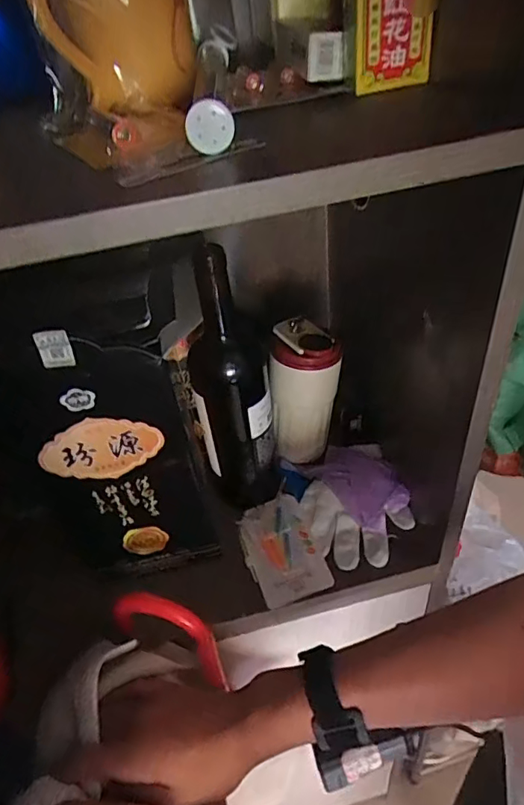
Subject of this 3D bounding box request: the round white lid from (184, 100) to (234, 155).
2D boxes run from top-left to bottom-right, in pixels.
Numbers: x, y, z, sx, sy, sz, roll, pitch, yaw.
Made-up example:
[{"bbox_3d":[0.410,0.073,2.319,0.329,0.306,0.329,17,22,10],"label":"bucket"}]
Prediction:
[{"bbox_3d":[-0.026,-0.139,0.263,0.024,0.023,0.006,7,43,15],"label":"round white lid"}]

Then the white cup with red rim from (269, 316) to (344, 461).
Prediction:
[{"bbox_3d":[0.050,-0.012,0.582,0.073,0.141,0.075,0,42,8],"label":"white cup with red rim"}]

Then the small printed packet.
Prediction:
[{"bbox_3d":[0.021,0.147,0.536,0.071,0.015,0.105,-16,42,-10],"label":"small printed packet"}]

